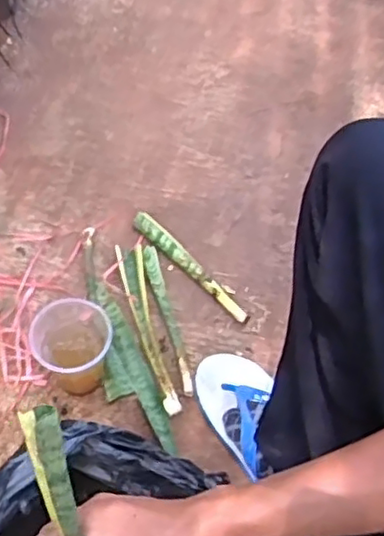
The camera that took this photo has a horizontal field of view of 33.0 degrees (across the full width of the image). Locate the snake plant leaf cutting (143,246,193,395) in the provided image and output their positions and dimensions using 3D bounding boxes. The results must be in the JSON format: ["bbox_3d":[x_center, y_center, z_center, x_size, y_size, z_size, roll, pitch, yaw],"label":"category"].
[{"bbox_3d":[-0.036,0.066,0.876,0.023,0.009,0.227,-10,58,-11],"label":"snake plant leaf cutting"}]

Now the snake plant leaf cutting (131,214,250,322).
[{"bbox_3d":[-0.003,-0.005,0.924,0.027,0.016,0.227,-37,66,-25],"label":"snake plant leaf cutting"}]

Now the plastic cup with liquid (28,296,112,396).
[{"bbox_3d":[-0.139,0.105,0.775,0.091,0.123,0.085,2,56,-3],"label":"plastic cup with liquid"}]

